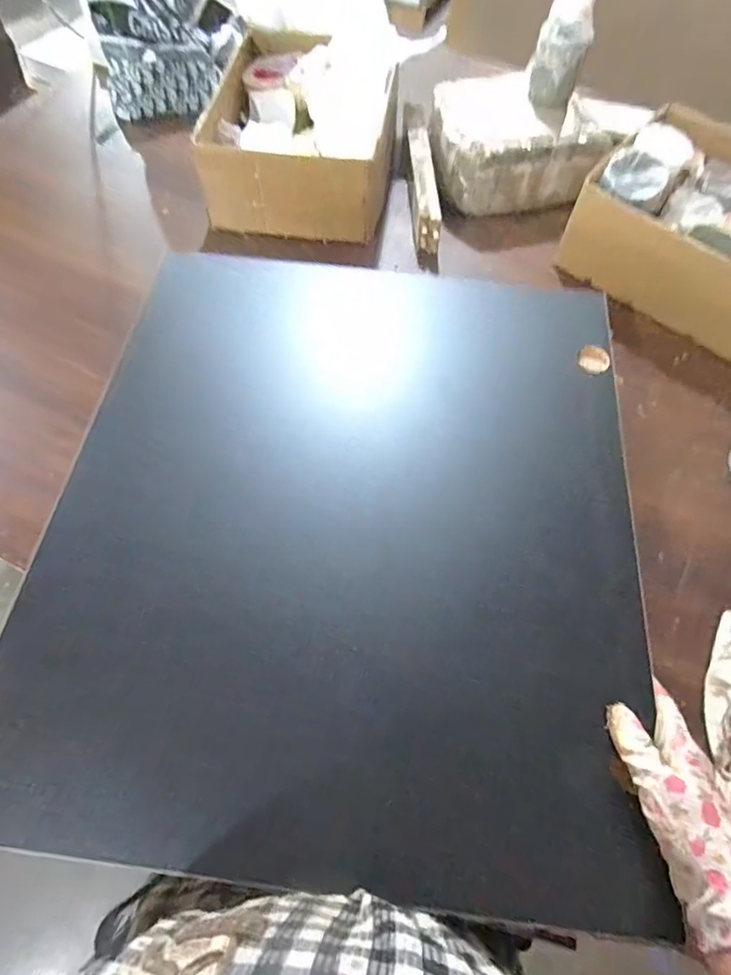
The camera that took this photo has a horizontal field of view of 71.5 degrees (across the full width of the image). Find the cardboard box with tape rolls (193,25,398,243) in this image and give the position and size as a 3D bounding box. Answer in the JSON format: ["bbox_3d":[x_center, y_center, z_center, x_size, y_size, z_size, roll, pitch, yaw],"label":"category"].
[{"bbox_3d":[-0.088,-0.531,0.768,0.249,0.139,0.305,5,63,3],"label":"cardboard box with tape rolls"}]

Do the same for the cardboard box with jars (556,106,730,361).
[{"bbox_3d":[0.476,-0.355,0.695,0.316,0.151,0.270,35,68,17],"label":"cardboard box with jars"}]

